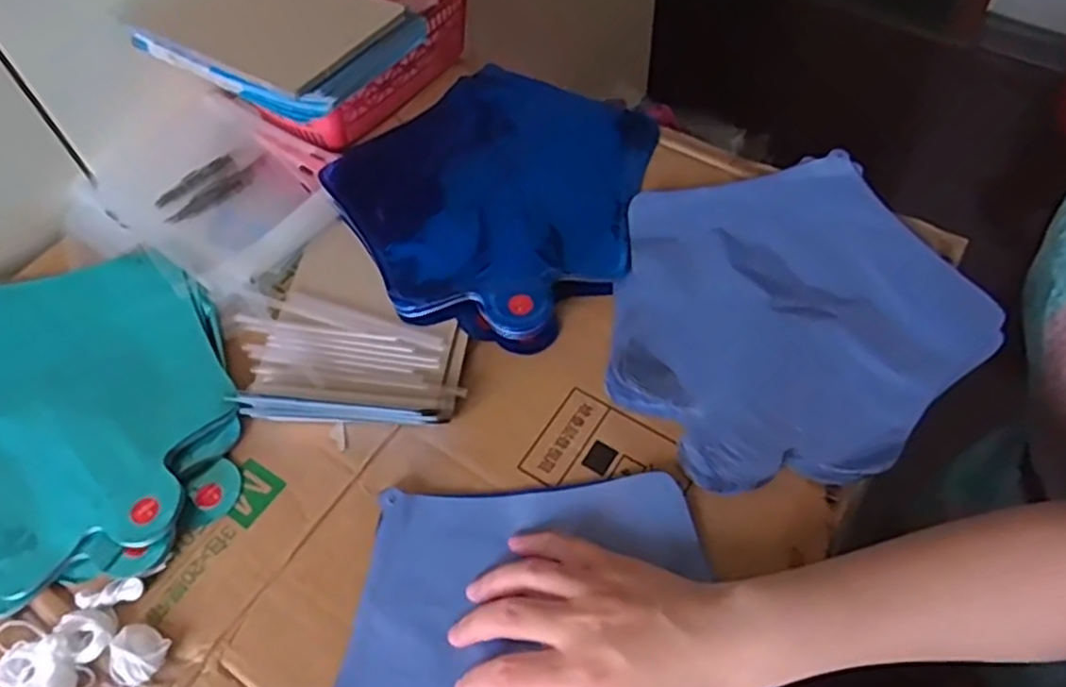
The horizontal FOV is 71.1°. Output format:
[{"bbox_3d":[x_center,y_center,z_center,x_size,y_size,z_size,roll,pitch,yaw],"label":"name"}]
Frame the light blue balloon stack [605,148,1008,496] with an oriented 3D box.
[{"bbox_3d":[0.161,-0.027,0.480,0.237,0.015,0.222,-21,57,-11],"label":"light blue balloon stack"}]

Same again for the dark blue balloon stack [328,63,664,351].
[{"bbox_3d":[-0.024,-0.119,0.549,0.232,0.016,0.247,34,64,24],"label":"dark blue balloon stack"}]

